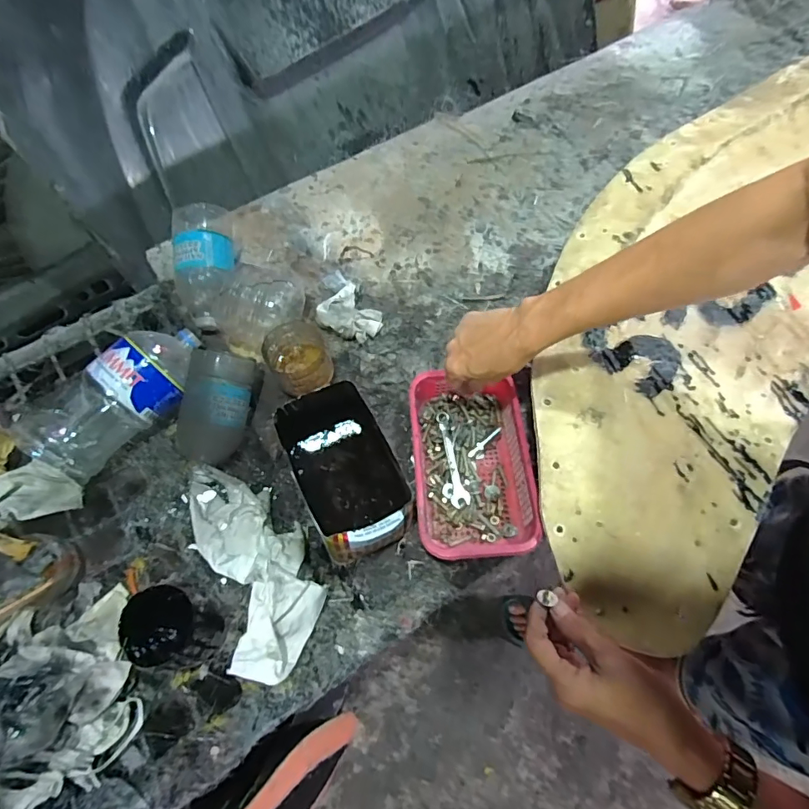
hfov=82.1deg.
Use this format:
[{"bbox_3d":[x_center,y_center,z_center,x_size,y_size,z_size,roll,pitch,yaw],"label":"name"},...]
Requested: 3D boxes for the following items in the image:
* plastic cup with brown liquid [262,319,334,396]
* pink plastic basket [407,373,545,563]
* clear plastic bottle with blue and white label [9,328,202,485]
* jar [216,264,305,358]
[{"bbox_3d":[-0.137,-0.055,0.607,0.074,0.077,0.089,-26,69,-10],"label":"plastic cup with brown liquid"},{"bbox_3d":[0.077,0.067,0.550,0.128,0.064,0.216,-3,67,0],"label":"pink plastic basket"},{"bbox_3d":[-0.350,-0.009,0.585,0.098,0.104,0.220,42,74,16],"label":"clear plastic bottle with blue and white label"},{"bbox_3d":[-0.198,-0.128,0.636,0.113,0.094,0.097,20,69,9],"label":"jar"}]

